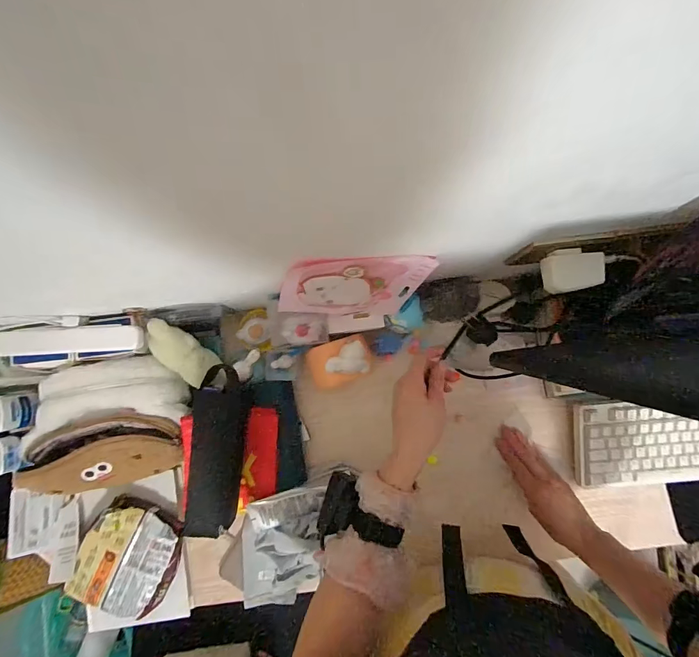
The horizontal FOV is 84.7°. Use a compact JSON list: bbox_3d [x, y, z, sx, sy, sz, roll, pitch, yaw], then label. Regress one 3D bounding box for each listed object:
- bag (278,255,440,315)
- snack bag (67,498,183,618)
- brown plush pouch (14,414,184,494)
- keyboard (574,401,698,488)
[{"bbox_3d":[0.001,-0.052,0.471,0.161,0.140,0.018,2,67,-11],"label":"bag"},{"bbox_3d":[-0.313,0.324,0.546,0.129,0.036,0.151,21,86,1],"label":"snack bag"},{"bbox_3d":[-0.337,0.173,0.531,0.190,0.075,0.099,-13,86,-1],"label":"brown plush pouch"},{"bbox_3d":[0.533,0.170,0.582,0.360,0.033,0.127,-3,86,-1],"label":"keyboard"}]

